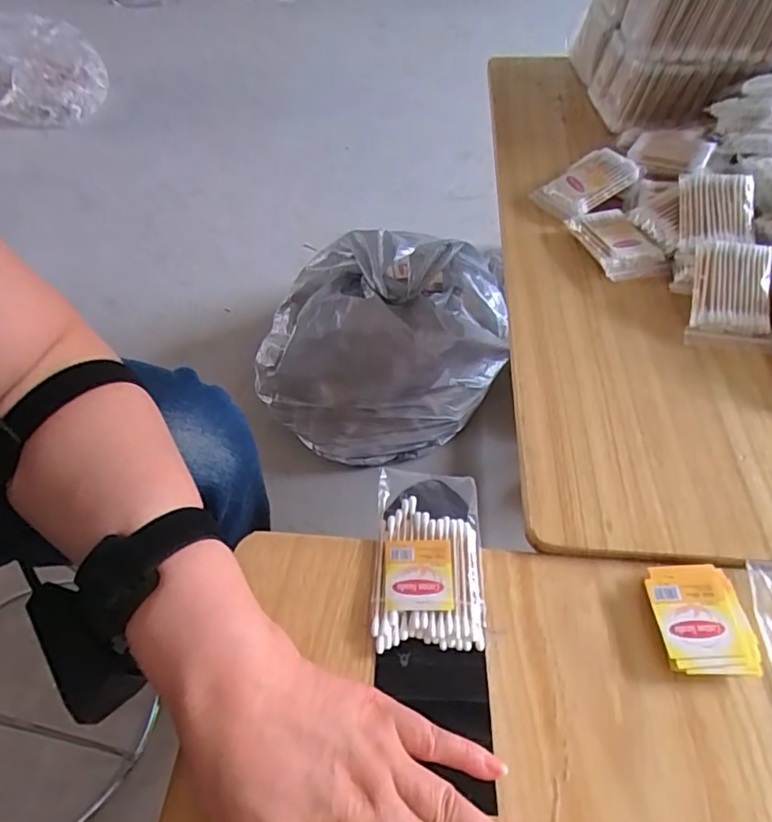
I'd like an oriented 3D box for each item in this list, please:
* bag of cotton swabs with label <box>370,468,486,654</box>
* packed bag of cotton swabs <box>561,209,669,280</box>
[{"bbox_3d":[0.026,0.084,0.333,0.063,0.008,0.113,0,53,3],"label":"bag of cotton swabs with label"},{"bbox_3d":[0.207,-0.153,0.493,0.054,0.017,0.095,-16,54,-9],"label":"packed bag of cotton swabs"}]

